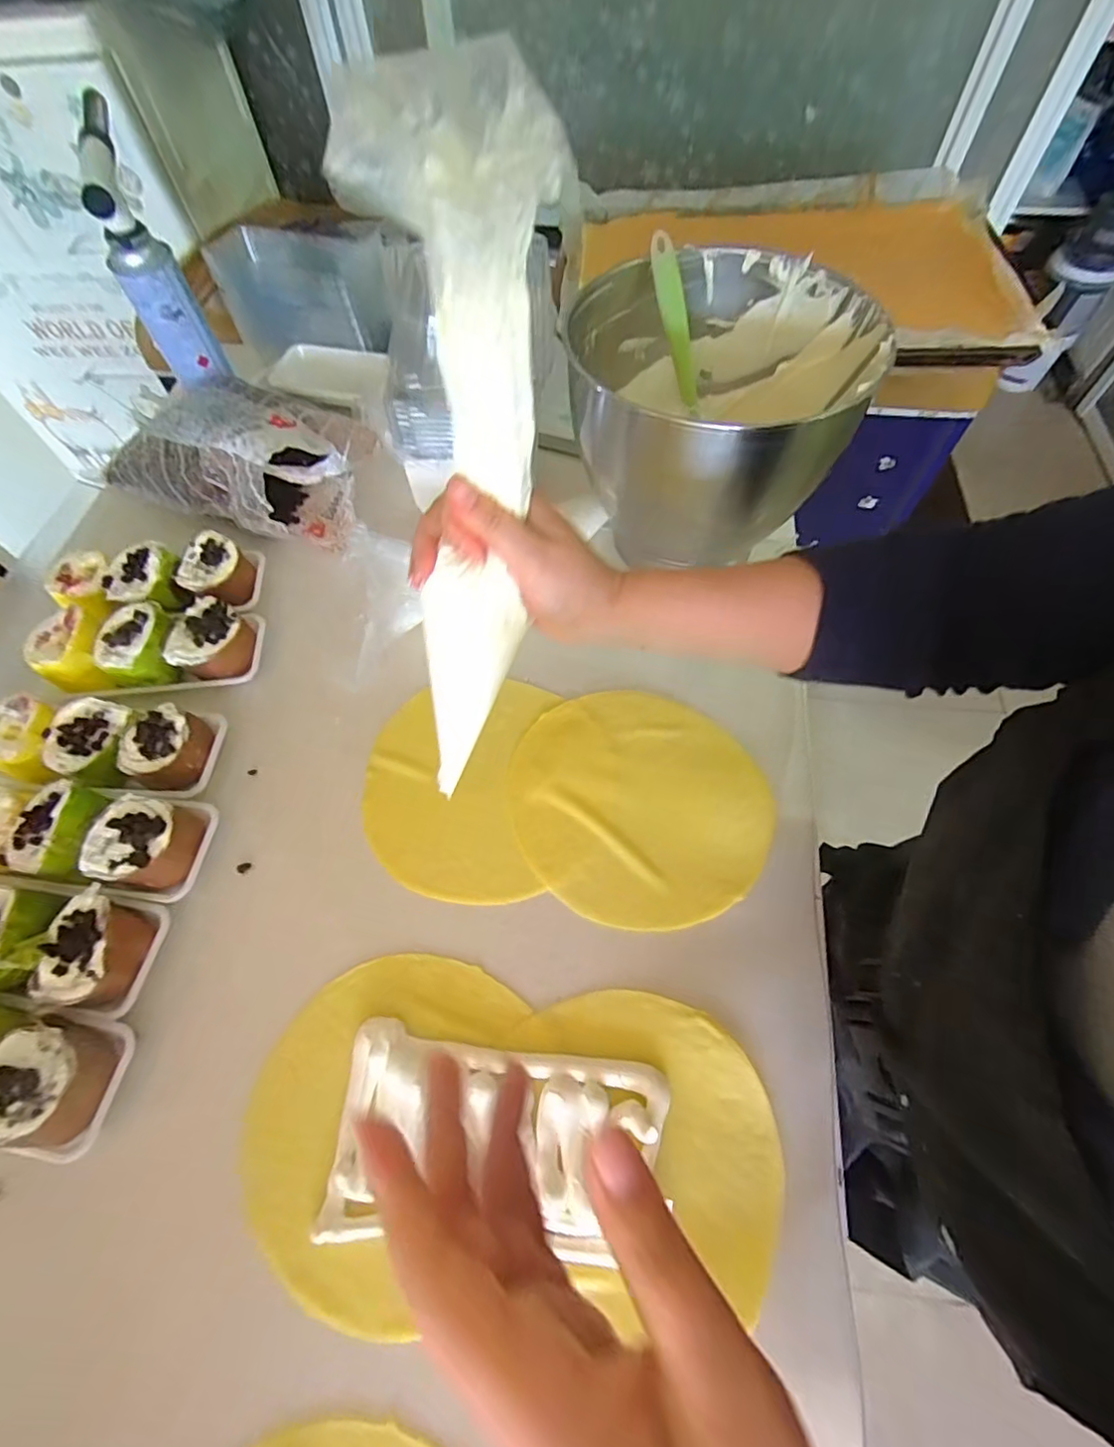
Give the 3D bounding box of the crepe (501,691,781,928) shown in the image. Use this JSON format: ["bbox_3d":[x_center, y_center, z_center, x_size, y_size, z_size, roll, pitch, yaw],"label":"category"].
[{"bbox_3d":[0.069,0.063,0.498,0.205,0.007,0.204,-1,63,2],"label":"crepe"}]

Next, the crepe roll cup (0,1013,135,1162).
[{"bbox_3d":[-0.326,0.235,0.382,0.068,0.065,0.074,-1,63,2],"label":"crepe roll cup"}]

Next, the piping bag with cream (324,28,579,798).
[{"bbox_3d":[-0.049,-0.090,0.317,0.063,0.369,0.077,22,47,13],"label":"piping bag with cream"}]

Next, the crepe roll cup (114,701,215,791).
[{"bbox_3d":[-0.327,0.025,0.492,0.065,0.049,0.071,-1,63,2],"label":"crepe roll cup"}]

